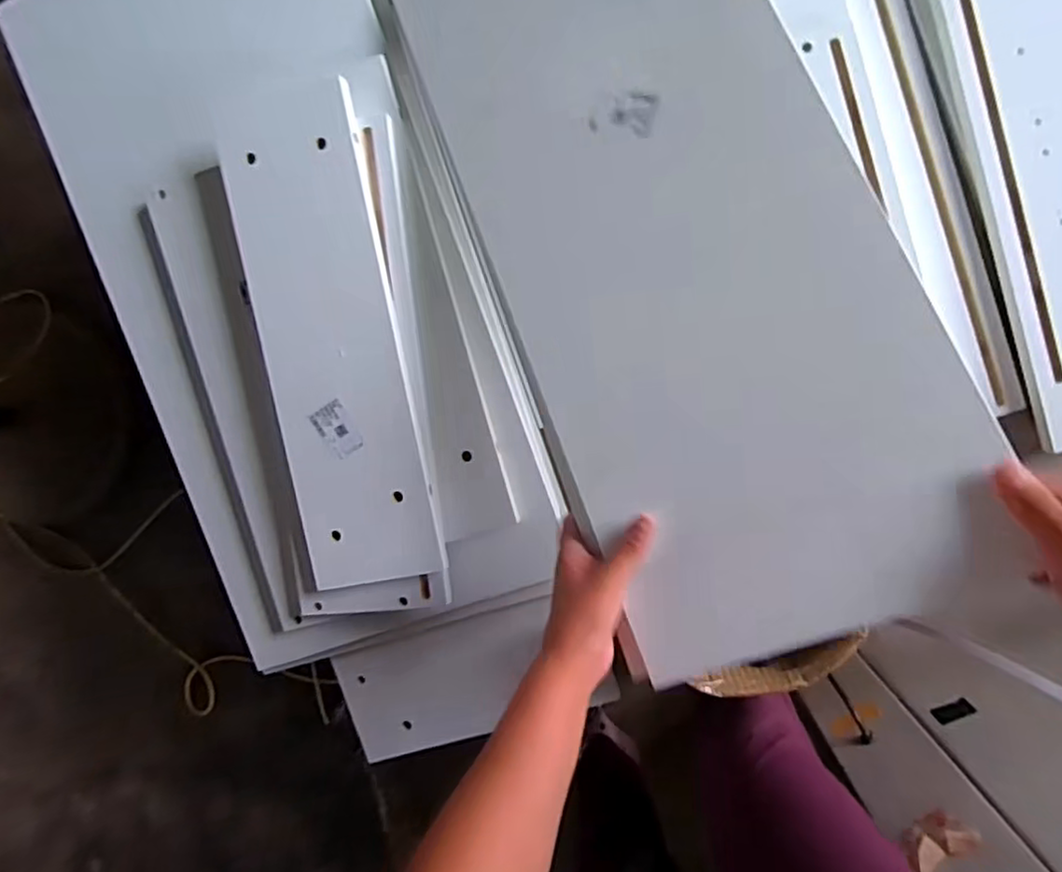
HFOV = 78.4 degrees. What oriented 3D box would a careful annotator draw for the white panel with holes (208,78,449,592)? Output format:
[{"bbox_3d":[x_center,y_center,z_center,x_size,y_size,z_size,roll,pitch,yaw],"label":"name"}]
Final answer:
[{"bbox_3d":[-0.200,-0.095,0.652,0.136,0.015,0.497,-10,95,9],"label":"white panel with holes"}]

